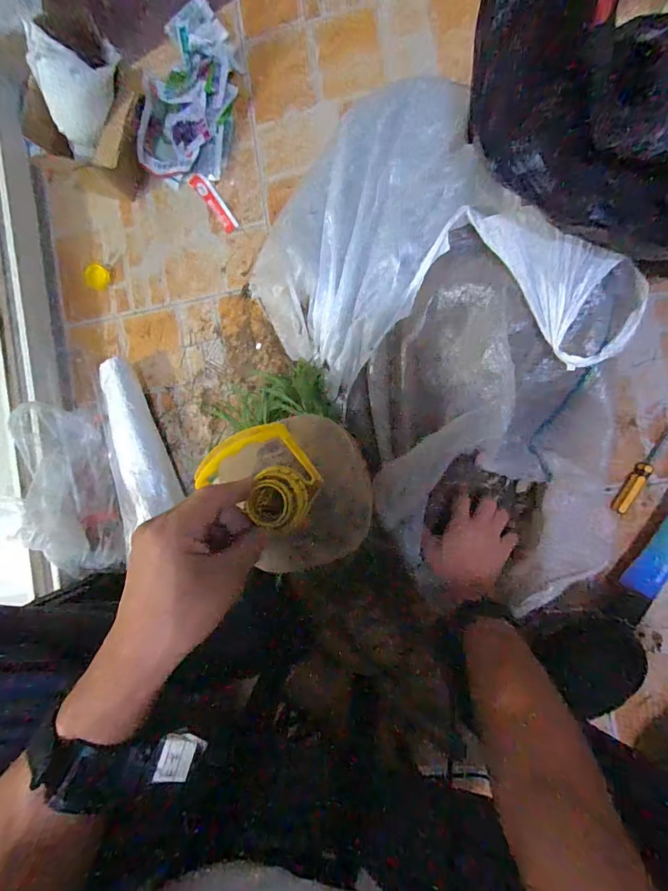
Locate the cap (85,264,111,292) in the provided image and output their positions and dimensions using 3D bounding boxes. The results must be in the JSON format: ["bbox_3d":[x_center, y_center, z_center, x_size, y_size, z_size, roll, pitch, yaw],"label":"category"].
[{"bbox_3d":[-0.423,-0.300,0.735,0.049,0.014,0.041,23,94,8],"label":"cap"}]

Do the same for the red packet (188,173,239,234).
[{"bbox_3d":[-0.200,-0.406,0.683,0.028,0.007,0.114,-39,85,7],"label":"red packet"}]

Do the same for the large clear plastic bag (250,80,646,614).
[{"bbox_3d":[0.152,-0.112,0.516,0.350,0.143,0.585,-33,85,8],"label":"large clear plastic bag"}]

